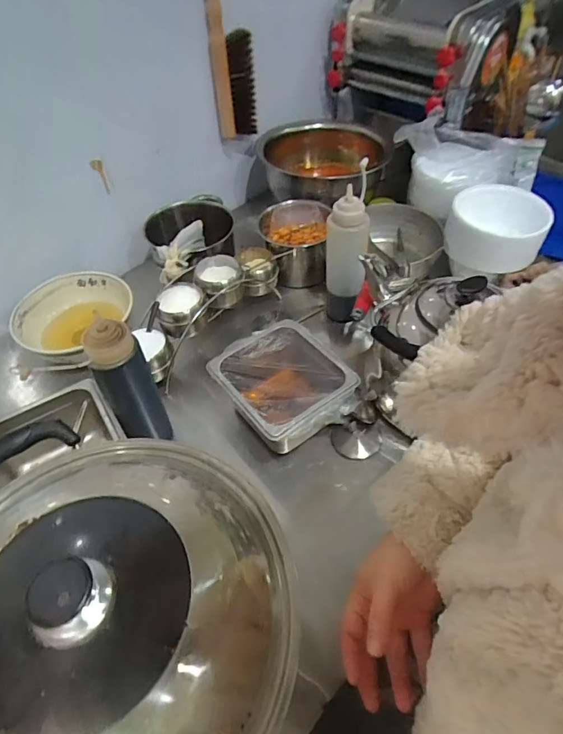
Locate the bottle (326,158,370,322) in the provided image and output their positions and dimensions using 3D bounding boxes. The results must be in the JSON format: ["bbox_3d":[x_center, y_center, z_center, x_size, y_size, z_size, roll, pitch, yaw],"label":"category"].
[{"bbox_3d":[0.112,-0.170,0.771,0.073,0.244,0.076,7,51,10],"label":"bottle"}]

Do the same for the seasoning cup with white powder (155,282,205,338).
[{"bbox_3d":[-0.167,-0.097,0.754,0.075,0.054,0.079,-2,50,2],"label":"seasoning cup with white powder"}]

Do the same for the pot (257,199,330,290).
[{"bbox_3d":[0.022,-0.246,0.912,0.140,0.117,0.126,6,50,9],"label":"pot"}]

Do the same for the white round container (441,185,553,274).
[{"bbox_3d":[0.389,-0.259,0.830,0.163,0.083,0.179,-2,50,2],"label":"white round container"}]

